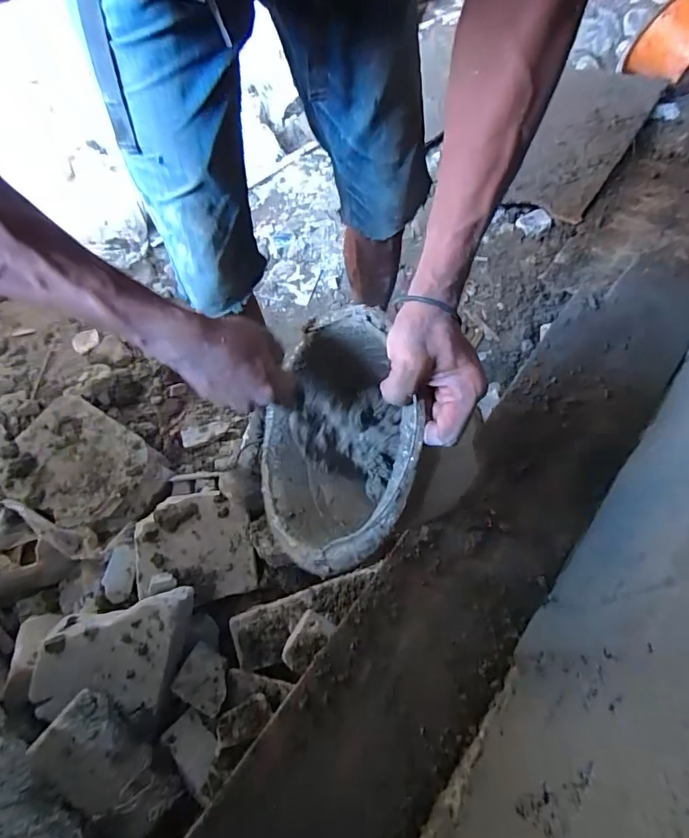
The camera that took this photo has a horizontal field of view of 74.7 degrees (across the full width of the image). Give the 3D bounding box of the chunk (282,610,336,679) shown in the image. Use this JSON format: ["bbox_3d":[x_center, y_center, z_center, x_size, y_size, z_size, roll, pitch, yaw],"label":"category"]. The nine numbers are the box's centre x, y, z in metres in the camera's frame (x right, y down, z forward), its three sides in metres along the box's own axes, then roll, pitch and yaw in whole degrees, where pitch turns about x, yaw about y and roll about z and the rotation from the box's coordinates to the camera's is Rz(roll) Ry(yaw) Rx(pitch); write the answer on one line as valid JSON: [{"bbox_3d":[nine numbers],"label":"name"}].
[{"bbox_3d":[-0.058,0.337,0.686,0.056,0.051,0.088,33,70,18],"label":"chunk"}]

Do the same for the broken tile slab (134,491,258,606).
[{"bbox_3d":[-0.266,0.228,0.803,0.194,0.027,0.182,-9,79,-14],"label":"broken tile slab"}]

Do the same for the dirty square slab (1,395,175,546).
[{"bbox_3d":[-0.510,0.095,0.879,0.303,0.038,0.216,28,69,16],"label":"dirty square slab"}]

